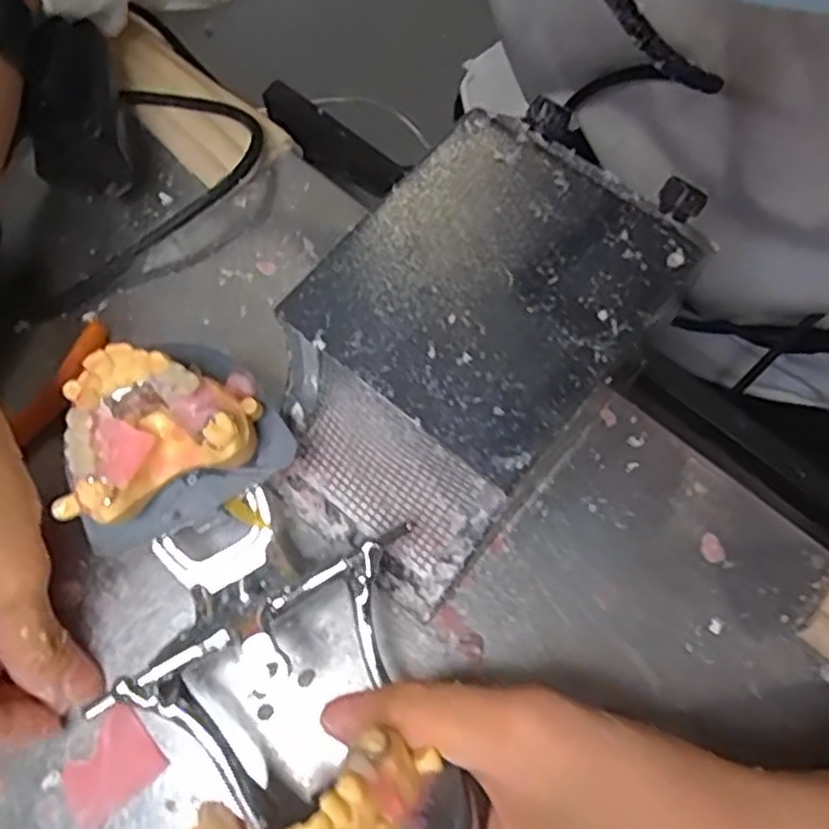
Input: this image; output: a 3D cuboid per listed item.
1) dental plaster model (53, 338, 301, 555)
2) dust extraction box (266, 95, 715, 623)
[{"bbox_3d":[-0.081,0.007,0.235,0.067,0.034,0.048,-32,73,-8],"label":"dental plaster model"},{"bbox_3d":[0.017,-0.014,0.245,0.089,0.087,0.134,41,77,15],"label":"dust extraction box"}]

